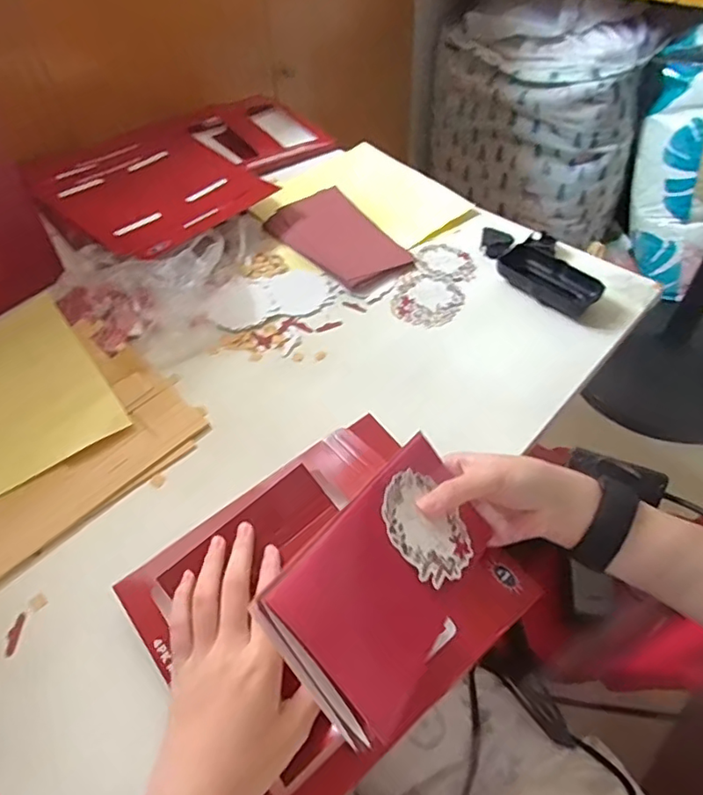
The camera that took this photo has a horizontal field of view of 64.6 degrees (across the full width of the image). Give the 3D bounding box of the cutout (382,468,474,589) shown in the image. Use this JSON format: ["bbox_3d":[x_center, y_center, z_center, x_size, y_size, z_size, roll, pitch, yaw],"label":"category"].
[{"bbox_3d":[0.047,0.080,0.348,0.061,0.004,0.069,-24,74,-49],"label":"cutout"}]

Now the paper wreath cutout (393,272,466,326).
[{"bbox_3d":[0.083,-0.107,0.602,0.070,0.004,0.076,19,55,11],"label":"paper wreath cutout"}]

